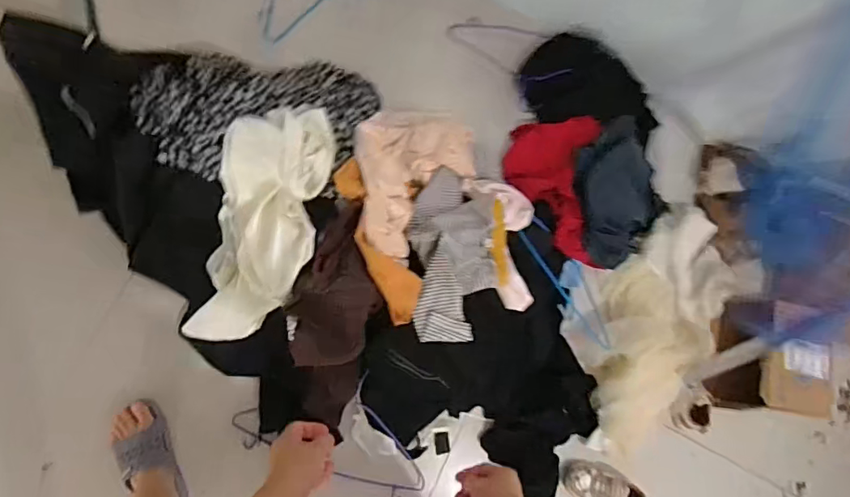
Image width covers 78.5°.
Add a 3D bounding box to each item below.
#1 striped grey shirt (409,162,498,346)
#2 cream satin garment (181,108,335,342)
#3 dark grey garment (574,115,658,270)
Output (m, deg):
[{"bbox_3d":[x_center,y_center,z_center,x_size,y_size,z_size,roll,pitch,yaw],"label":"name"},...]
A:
[{"bbox_3d":[0.060,-0.010,1.118,0.186,0.121,0.398,7,67,-9],"label":"striped grey shirt"},{"bbox_3d":[-0.330,-0.048,1.068,0.204,0.069,0.497,13,86,-9],"label":"cream satin garment"},{"bbox_3d":[0.467,-0.138,1.282,0.188,0.065,0.355,-2,82,-12],"label":"dark grey garment"}]

